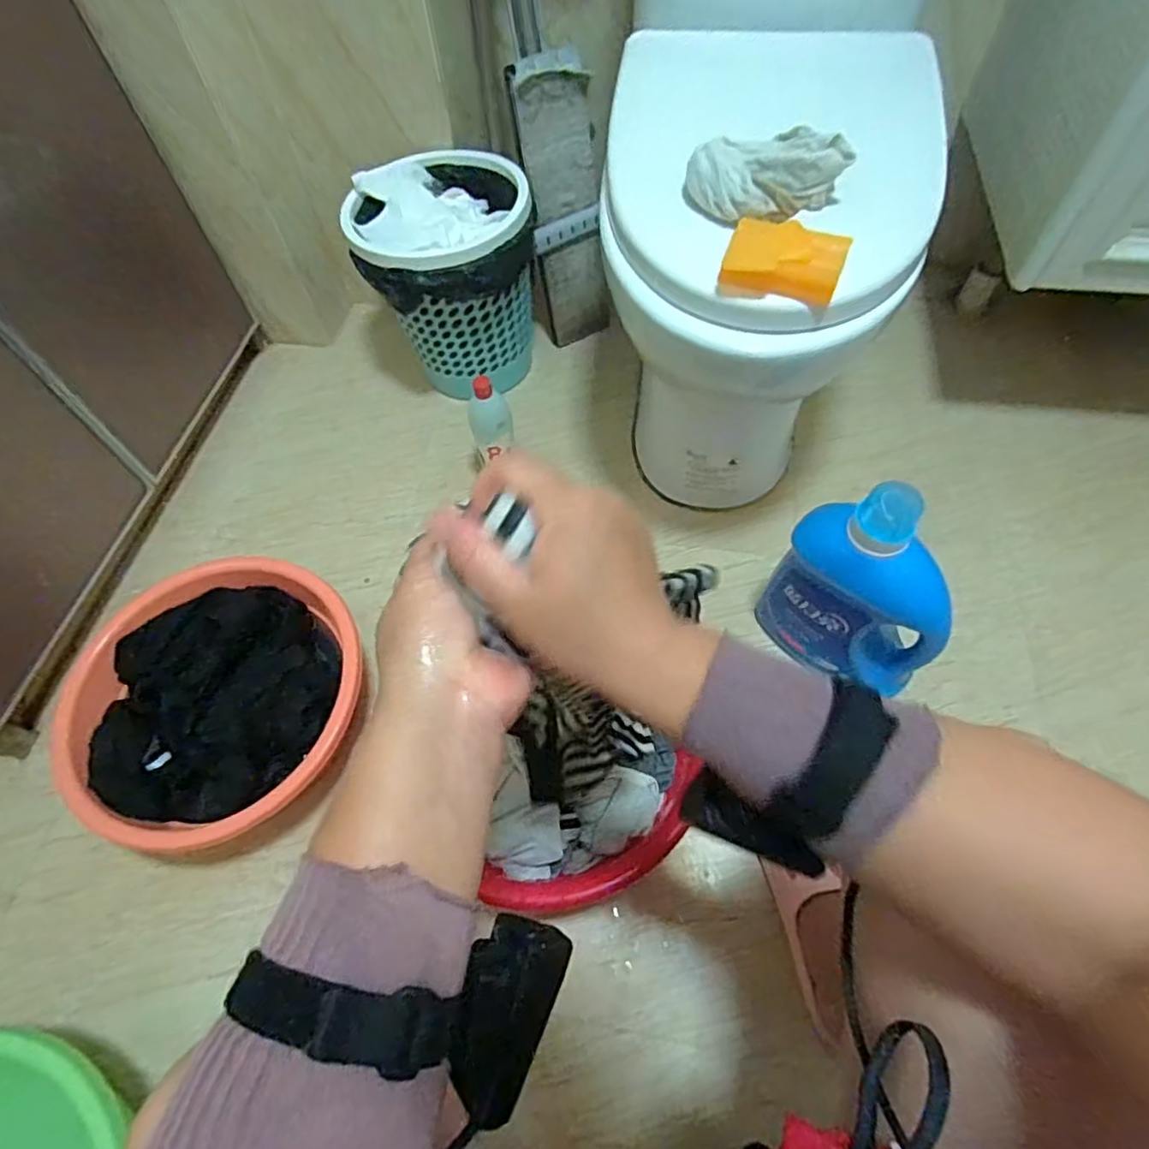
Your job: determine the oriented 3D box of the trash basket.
[{"bbox_3d":[-0.189,-0.460,1.014,0.259,0.281,0.246,-12,60,-4],"label":"trash basket"}]

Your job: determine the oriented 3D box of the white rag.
[{"bbox_3d":[0.178,-0.372,0.594,0.145,0.048,0.083,12,61,10],"label":"white rag"}]

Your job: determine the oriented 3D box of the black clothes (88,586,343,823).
[{"bbox_3d":[-0.423,0.150,0.769,0.246,0.076,0.263,-1,60,2],"label":"black clothes"}]

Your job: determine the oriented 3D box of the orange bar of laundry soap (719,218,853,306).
[{"bbox_3d":[0.184,-0.276,0.555,0.098,0.033,0.062,18,62,13],"label":"orange bar of laundry soap"}]

